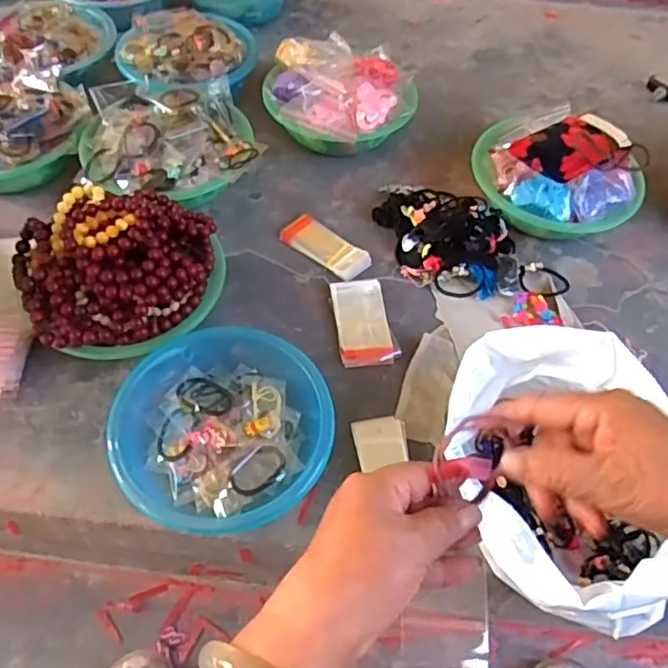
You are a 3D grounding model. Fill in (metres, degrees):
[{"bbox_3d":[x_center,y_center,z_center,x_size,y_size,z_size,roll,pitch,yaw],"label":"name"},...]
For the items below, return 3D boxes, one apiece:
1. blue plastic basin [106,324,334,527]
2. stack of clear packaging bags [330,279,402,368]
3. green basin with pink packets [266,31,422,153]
[{"bbox_3d":[-0.123,0.100,0.662,0.213,0.077,0.221,1,56,-2],"label":"blue plastic basin"},{"bbox_3d":[0.038,-0.014,0.780,0.070,0.019,0.128,-6,57,-7],"label":"stack of clear packaging bags"},{"bbox_3d":[0.012,-0.377,0.979,0.228,0.114,0.227,1,55,-2],"label":"green basin with pink packets"}]

